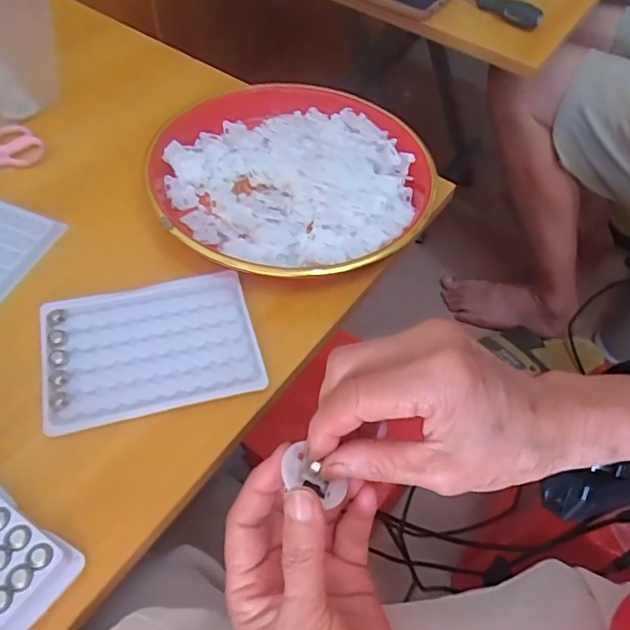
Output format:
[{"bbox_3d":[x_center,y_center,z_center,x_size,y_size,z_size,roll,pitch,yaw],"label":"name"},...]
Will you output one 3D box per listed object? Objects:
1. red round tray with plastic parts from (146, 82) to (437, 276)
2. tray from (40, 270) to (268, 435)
[{"bbox_3d":[-0.020,-0.110,0.448,0.211,0.024,0.204,2,54,-3],"label":"red round tray with plastic parts"},{"bbox_3d":[-0.103,0.018,0.359,0.128,0.006,0.096,-10,56,-12],"label":"tray"}]

